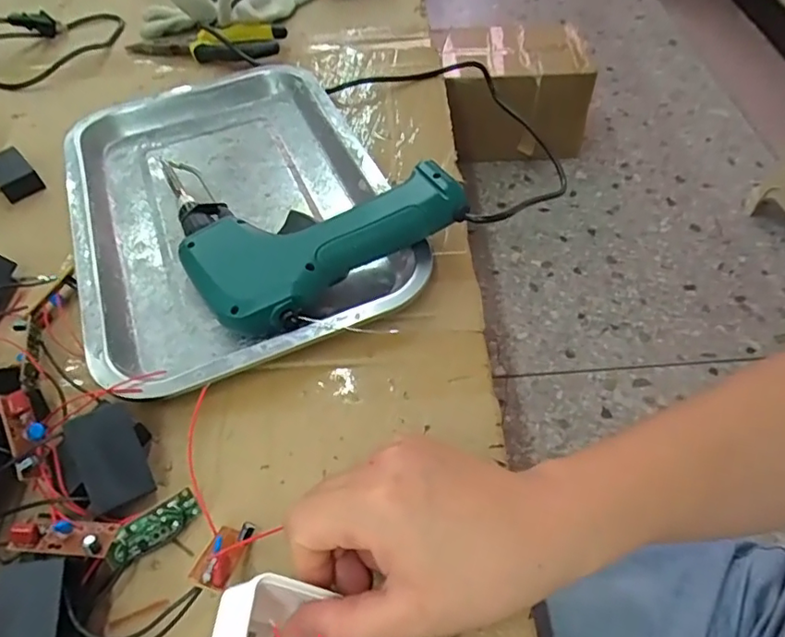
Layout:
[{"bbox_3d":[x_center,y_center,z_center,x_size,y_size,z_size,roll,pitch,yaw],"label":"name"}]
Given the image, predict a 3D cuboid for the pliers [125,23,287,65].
[{"bbox_3d":[-0.187,-0.269,0.550,0.159,0.026,0.052,5,53,9],"label":"pliers"}]

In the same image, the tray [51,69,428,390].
[{"bbox_3d":[-0.121,-0.088,0.411,0.211,0.023,0.308,-21,53,-10],"label":"tray"}]

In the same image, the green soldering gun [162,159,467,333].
[{"bbox_3d":[-0.067,-0.078,0.384,0.159,0.047,0.175,-29,55,-16],"label":"green soldering gun"}]

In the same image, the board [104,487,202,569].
[{"bbox_3d":[-0.113,0.100,0.270,0.044,0.004,0.017,-29,98,-27],"label":"board"}]

